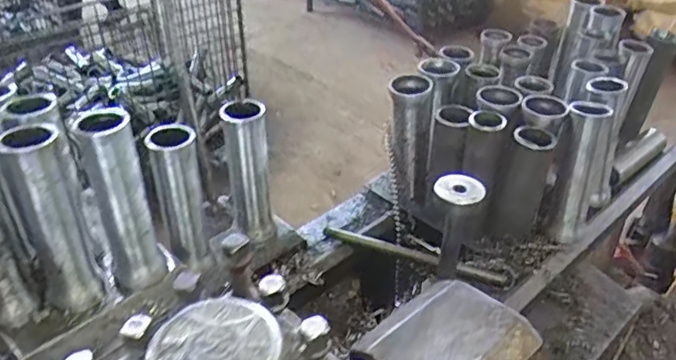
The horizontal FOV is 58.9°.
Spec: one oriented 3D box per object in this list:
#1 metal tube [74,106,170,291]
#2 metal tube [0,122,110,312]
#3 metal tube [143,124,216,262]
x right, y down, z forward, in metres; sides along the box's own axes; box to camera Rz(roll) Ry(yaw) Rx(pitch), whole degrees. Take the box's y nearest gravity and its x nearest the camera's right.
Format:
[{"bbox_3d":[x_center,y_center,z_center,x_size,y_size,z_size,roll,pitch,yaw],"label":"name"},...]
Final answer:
[{"bbox_3d":[-0.224,0.025,0.618,0.054,0.193,0.051,23,41,30],"label":"metal tube"},{"bbox_3d":[-0.279,0.040,0.589,0.059,0.193,0.061,-19,38,-25],"label":"metal tube"},{"bbox_3d":[-0.183,0.021,0.696,0.054,0.175,0.043,-15,37,-21],"label":"metal tube"}]

